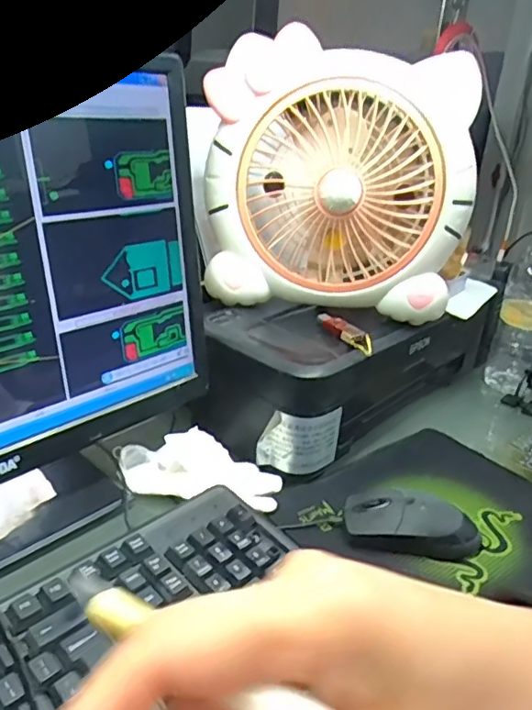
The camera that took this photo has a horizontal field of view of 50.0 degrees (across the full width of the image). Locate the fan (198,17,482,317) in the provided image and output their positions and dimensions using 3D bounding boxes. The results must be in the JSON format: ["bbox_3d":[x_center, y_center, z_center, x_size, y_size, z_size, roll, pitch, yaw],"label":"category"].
[{"bbox_3d":[0.068,-0.173,0.575,0.263,0.230,0.106,6,25,3],"label":"fan"}]

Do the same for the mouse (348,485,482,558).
[{"bbox_3d":[0.122,0.139,0.471,0.114,0.034,0.054,10,25,12],"label":"mouse"}]

